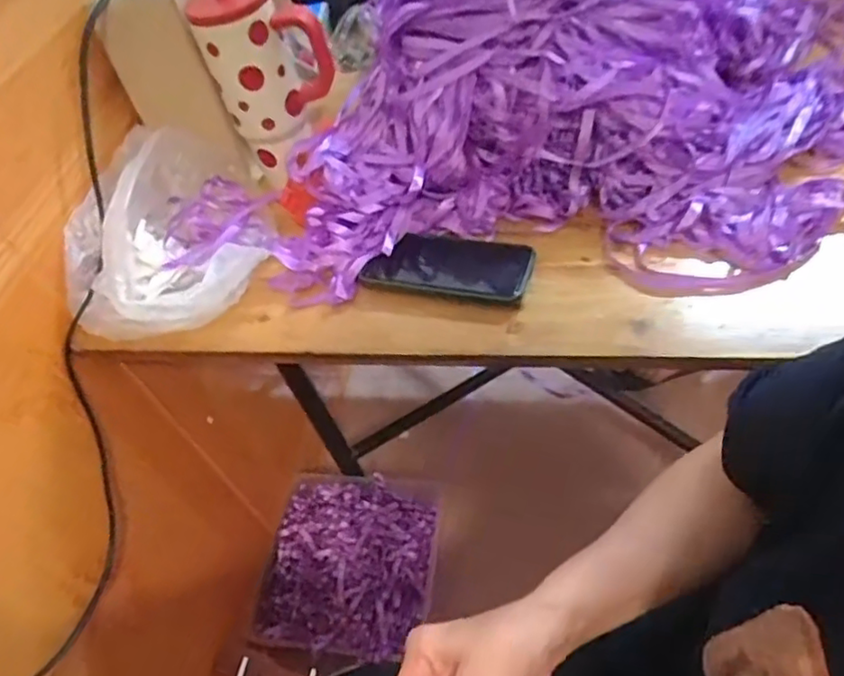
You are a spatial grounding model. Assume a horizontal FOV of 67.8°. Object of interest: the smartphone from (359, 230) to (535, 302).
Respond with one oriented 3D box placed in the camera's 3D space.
[{"bbox_3d":[0.027,-0.073,0.610,0.155,0.012,0.077,9,54,20],"label":"smartphone"}]

